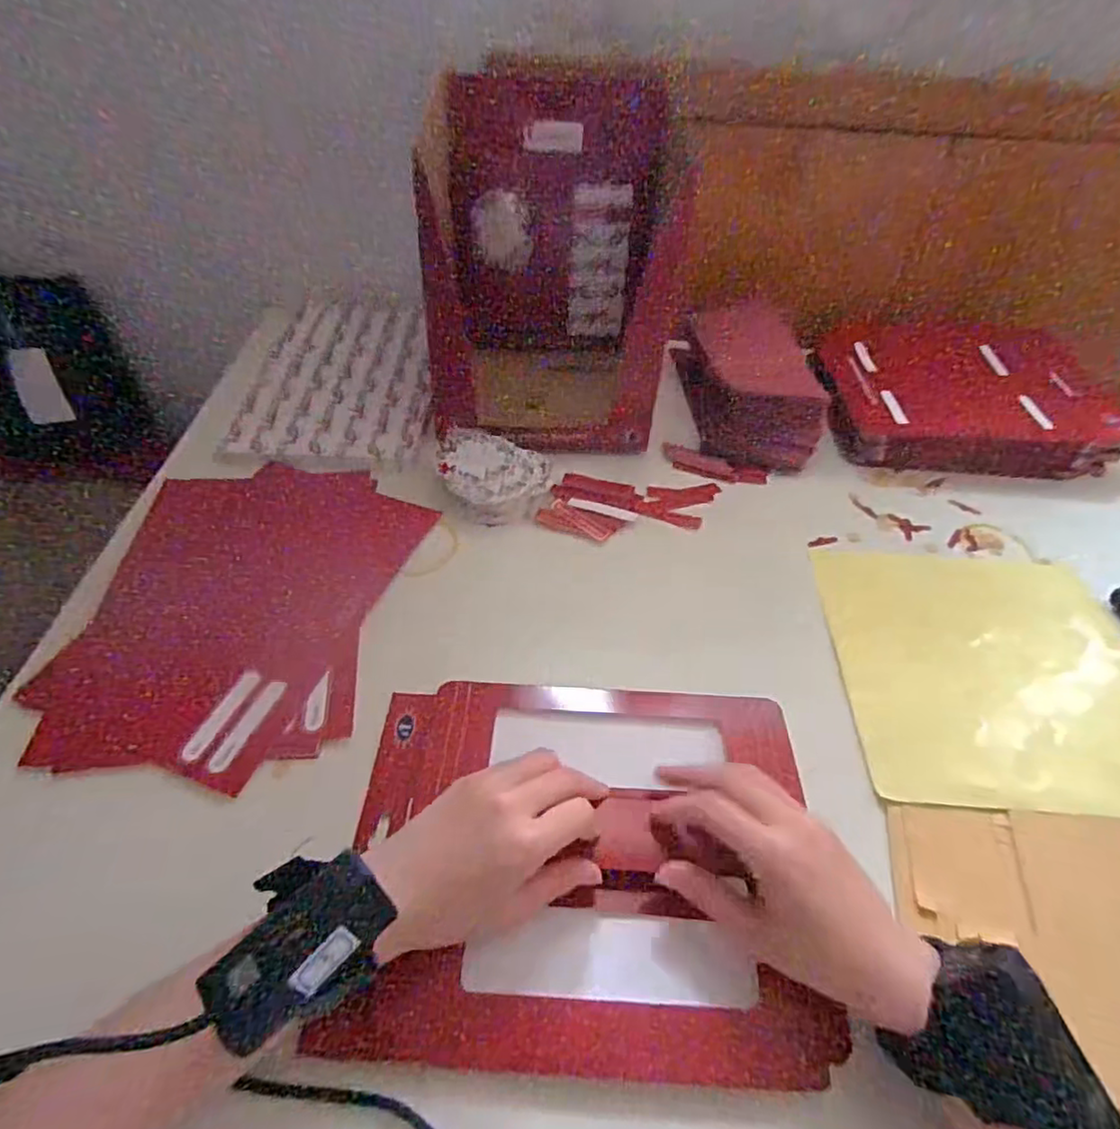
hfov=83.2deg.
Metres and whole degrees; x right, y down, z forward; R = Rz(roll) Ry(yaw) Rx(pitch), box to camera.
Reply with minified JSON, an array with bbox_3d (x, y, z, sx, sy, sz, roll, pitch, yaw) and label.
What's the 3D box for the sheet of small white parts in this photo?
[{"bbox_3d":[-0.216,-0.194,0.646,0.171,0.021,0.271,2,49,-4],"label":"sheet of small white parts"}]

